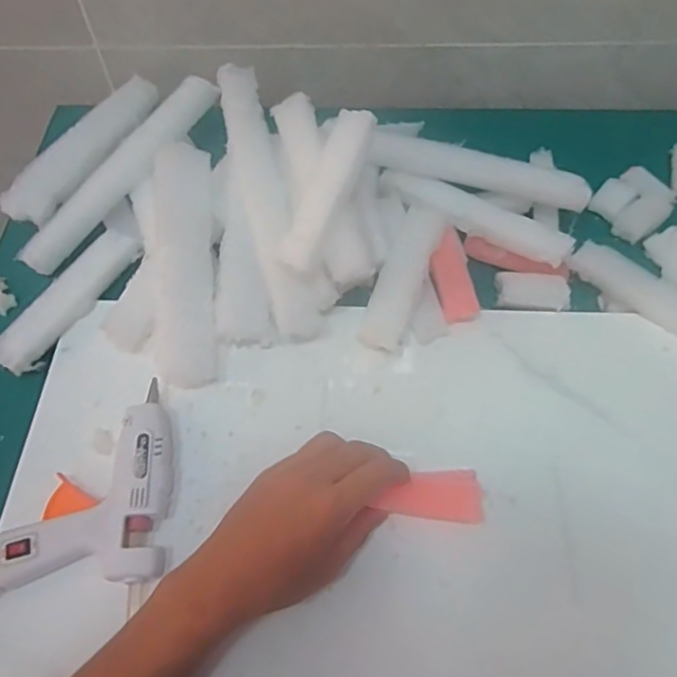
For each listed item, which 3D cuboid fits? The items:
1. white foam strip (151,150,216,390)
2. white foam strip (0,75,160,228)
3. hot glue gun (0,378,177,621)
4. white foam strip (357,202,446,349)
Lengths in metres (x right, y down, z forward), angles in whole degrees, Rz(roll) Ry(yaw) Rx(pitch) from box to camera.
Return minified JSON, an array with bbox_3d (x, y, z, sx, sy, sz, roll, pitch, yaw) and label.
[{"bbox_3d":[-0.124,-0.063,0.473,0.047,0.022,0.198,-5,77,-1],"label":"white foam strip"},{"bbox_3d":[-0.243,-0.190,0.585,0.046,0.037,0.208,21,62,13],"label":"white foam strip"},{"bbox_3d":[-0.154,0.122,0.400,0.095,0.030,0.166,29,64,17],"label":"hot glue gun"},{"bbox_3d":[0.053,-0.050,0.487,0.036,0.019,0.124,19,76,12],"label":"white foam strip"}]

